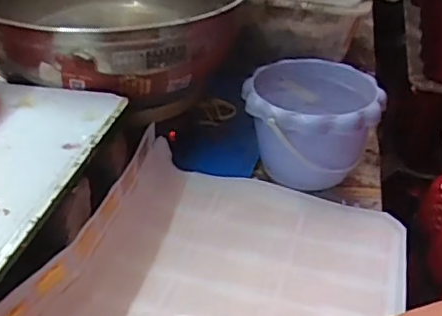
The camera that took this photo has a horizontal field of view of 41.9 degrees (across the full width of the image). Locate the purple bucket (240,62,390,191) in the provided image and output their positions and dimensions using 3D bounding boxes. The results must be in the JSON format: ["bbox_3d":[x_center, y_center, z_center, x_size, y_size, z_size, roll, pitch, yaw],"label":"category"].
[{"bbox_3d":[0.108,-0.038,0.714,0.155,0.121,0.165,3,32,-2],"label":"purple bucket"}]

